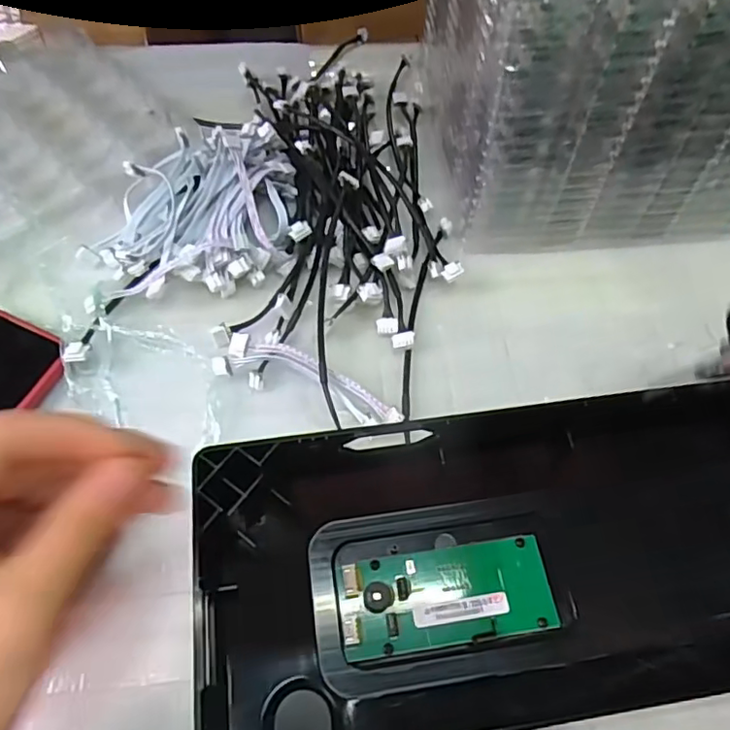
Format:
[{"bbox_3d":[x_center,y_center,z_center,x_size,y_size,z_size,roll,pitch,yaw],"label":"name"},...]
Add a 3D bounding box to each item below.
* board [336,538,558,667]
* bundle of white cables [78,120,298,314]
[{"bbox_3d":[0.042,0.119,0.305,0.107,0.013,0.047,-6,61,-5],"label":"board"},{"bbox_3d":[-0.119,-0.107,0.407,0.142,0.027,0.122,-8,61,-6],"label":"bundle of white cables"}]

